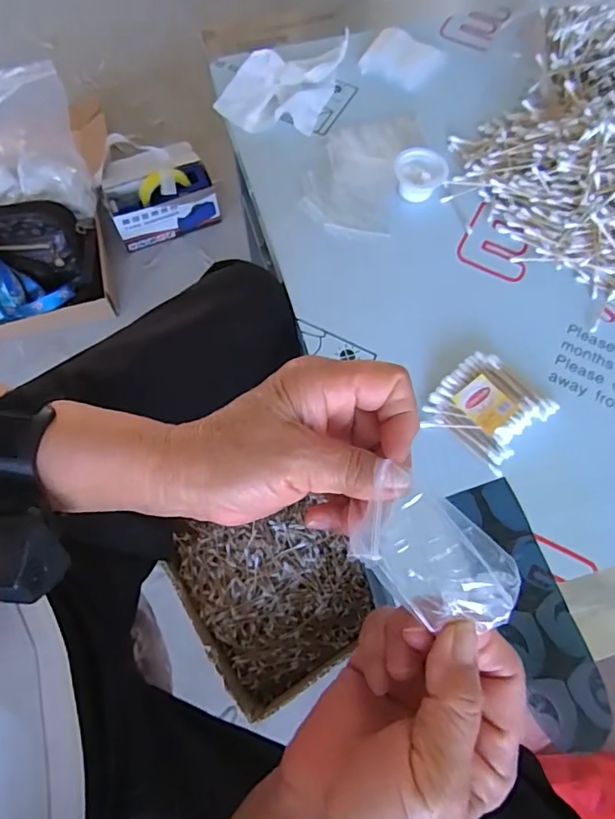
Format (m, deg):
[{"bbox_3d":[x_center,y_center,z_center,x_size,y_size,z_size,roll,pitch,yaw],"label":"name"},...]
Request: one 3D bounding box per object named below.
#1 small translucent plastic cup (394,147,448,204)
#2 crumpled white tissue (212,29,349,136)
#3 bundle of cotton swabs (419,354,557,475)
[{"bbox_3d":[0.117,-0.248,0.542,0.047,0.030,0.045,0,67,-1],"label":"small translucent plastic cup"},{"bbox_3d":[-0.024,-0.387,0.588,0.101,0.046,0.158,21,68,8],"label":"crumpled white tissue"},{"bbox_3d":[0.156,-0.003,0.446,0.086,0.021,0.086,41,72,15],"label":"bundle of cotton swabs"}]

